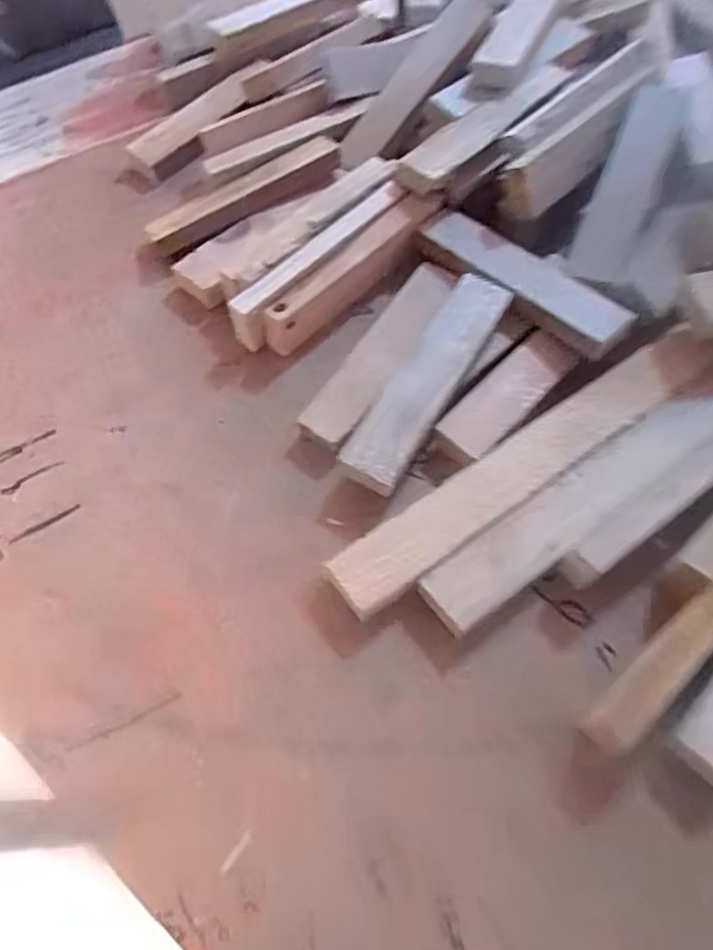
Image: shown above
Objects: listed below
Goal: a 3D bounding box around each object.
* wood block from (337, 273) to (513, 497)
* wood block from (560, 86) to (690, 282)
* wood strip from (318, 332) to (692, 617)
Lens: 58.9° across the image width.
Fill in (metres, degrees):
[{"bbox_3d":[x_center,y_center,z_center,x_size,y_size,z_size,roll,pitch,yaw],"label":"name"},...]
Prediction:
[{"bbox_3d":[0.045,-0.061,0.389,0.039,0.015,0.159,27,66,15],"label":"wood block"},{"bbox_3d":[0.187,-0.202,0.434,0.039,0.015,0.156,22,83,13],"label":"wood block"},{"bbox_3d":[0.103,-0.005,0.378,0.271,0.024,0.037,-32,66,-14],"label":"wood strip"}]

